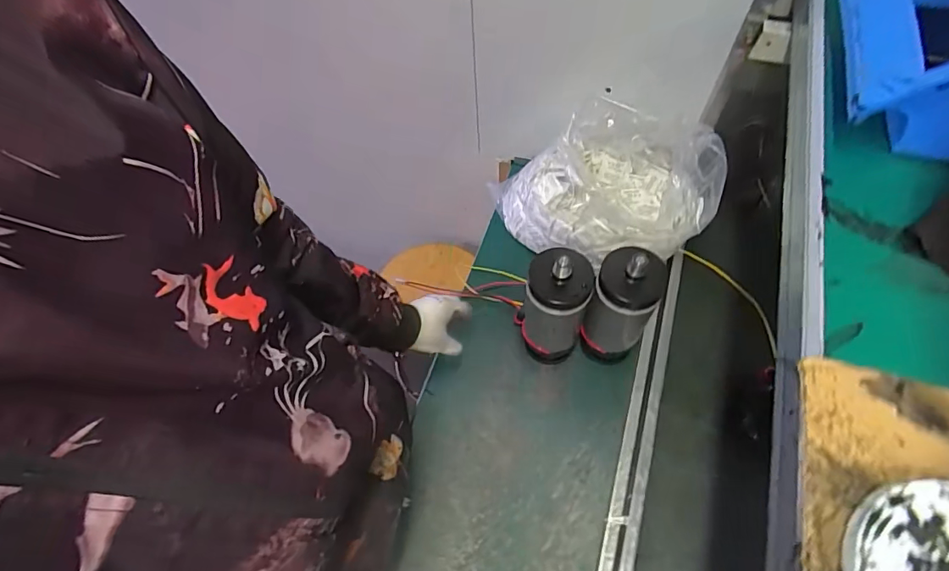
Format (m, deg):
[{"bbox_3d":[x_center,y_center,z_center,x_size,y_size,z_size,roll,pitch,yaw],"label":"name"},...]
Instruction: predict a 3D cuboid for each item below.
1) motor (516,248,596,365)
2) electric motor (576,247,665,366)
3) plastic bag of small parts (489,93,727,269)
[{"bbox_3d":[0.108,0.032,0.663,0.079,0.240,0.078,-3,61,1],"label":"motor"},{"bbox_3d":[0.196,0.037,0.661,0.083,0.237,0.075,18,63,12],"label":"electric motor"},{"bbox_3d":[0.200,-0.149,0.779,0.341,0.168,0.216,12,62,9],"label":"plastic bag of small parts"}]

